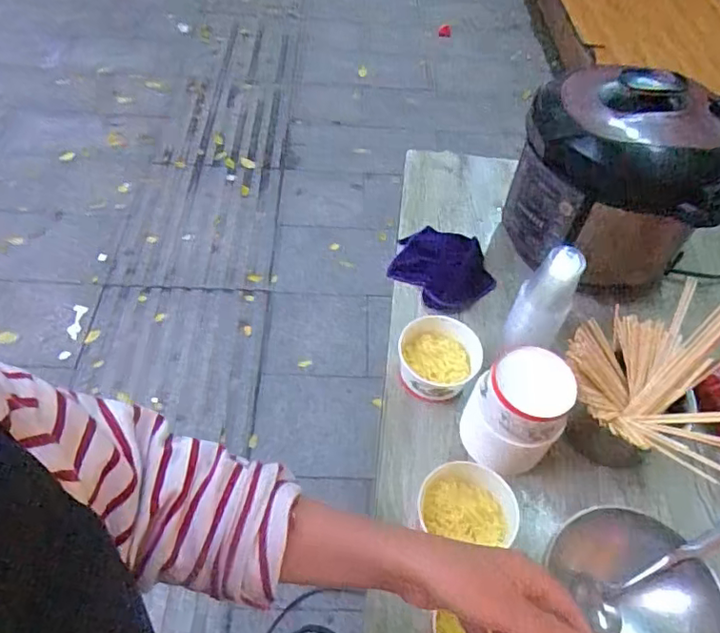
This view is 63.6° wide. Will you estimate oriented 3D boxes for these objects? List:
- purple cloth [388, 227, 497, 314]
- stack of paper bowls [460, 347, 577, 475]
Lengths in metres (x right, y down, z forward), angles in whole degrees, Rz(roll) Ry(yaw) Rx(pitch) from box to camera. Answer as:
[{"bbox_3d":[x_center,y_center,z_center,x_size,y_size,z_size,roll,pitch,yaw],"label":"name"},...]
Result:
[{"bbox_3d":[0.139,-0.083,0.926,0.152,0.032,0.153,30,56,18],"label":"purple cloth"},{"bbox_3d":[0.179,0.115,0.682,0.092,0.150,0.096,-11,54,-13],"label":"stack of paper bowls"}]

